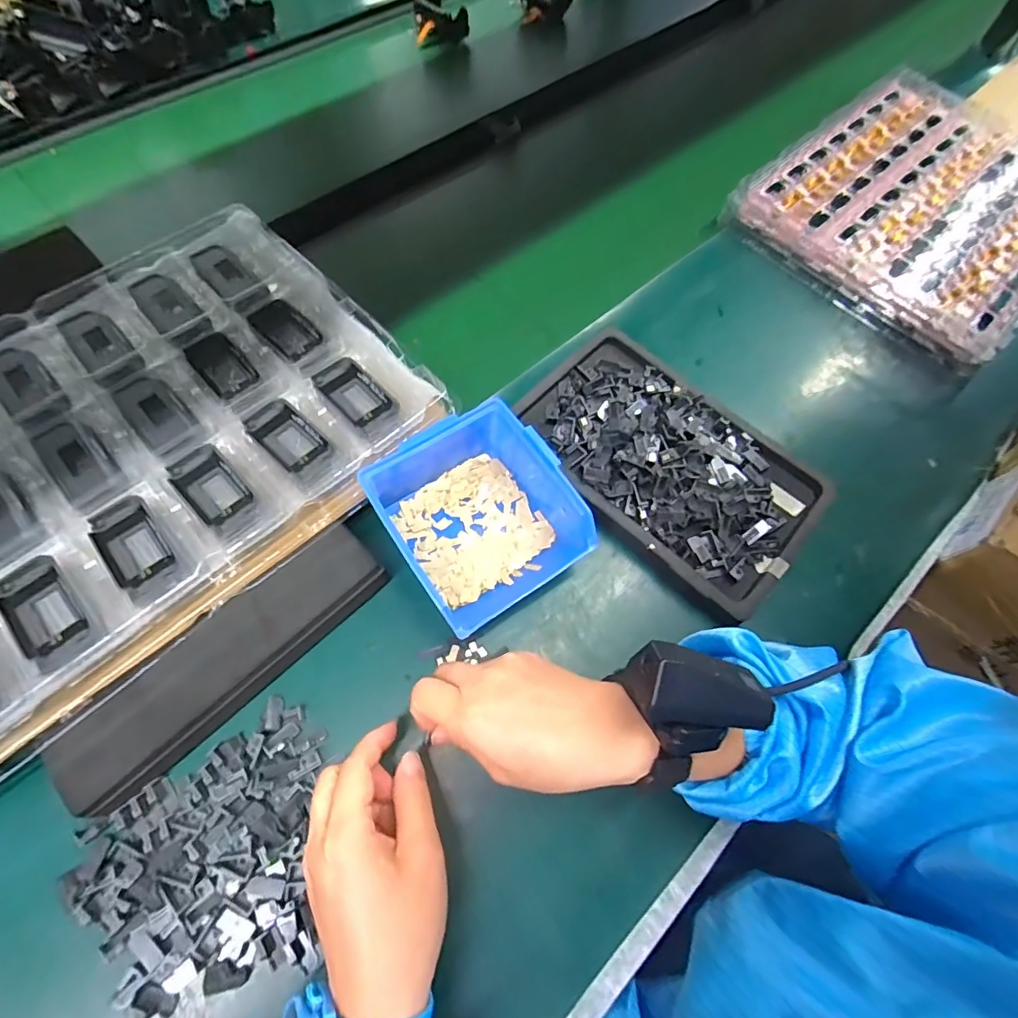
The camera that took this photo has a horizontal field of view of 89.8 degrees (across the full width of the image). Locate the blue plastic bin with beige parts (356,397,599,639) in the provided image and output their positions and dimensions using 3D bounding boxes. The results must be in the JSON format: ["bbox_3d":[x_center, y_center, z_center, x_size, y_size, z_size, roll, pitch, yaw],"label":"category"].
[{"bbox_3d":[-0.023,0.003,0.378,0.124,0.065,0.140,-31,69,-16],"label":"blue plastic bin with beige parts"}]

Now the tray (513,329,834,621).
[{"bbox_3d":[0.131,-0.044,0.425,0.243,0.025,0.157,42,70,17],"label":"tray"}]

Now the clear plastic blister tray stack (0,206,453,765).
[{"bbox_3d":[-0.319,-0.025,0.356,0.503,0.029,0.303,-40,72,-19],"label":"clear plastic blister tray stack"}]

